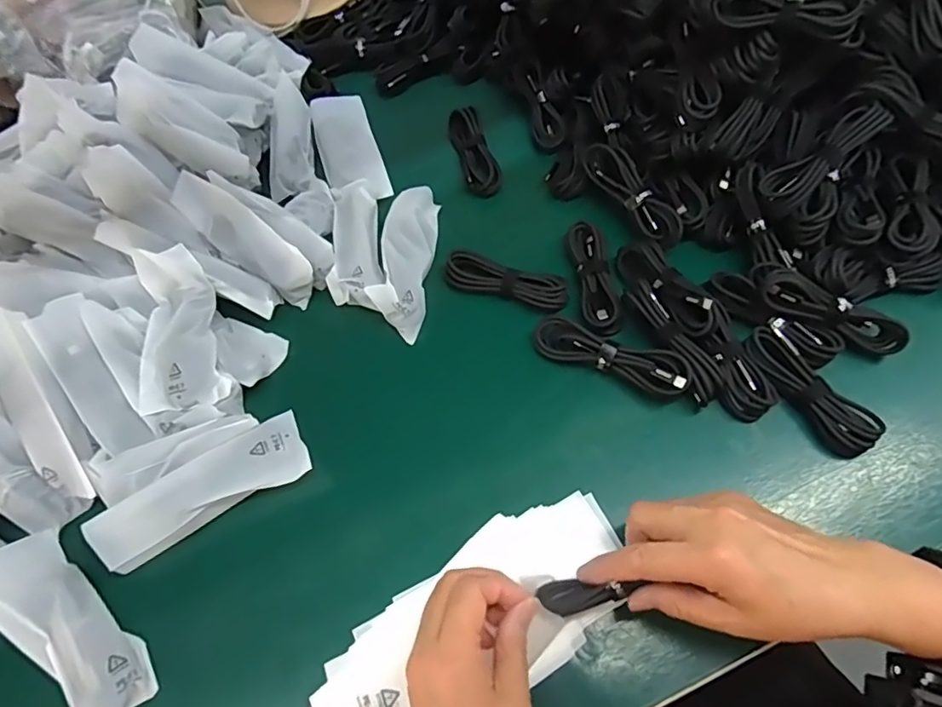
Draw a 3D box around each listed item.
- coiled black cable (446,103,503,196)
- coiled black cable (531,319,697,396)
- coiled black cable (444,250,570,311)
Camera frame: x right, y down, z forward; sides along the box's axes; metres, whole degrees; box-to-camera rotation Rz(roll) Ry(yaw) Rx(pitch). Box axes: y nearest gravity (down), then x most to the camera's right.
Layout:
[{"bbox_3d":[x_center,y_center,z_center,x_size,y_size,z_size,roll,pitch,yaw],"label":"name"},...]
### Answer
[{"bbox_3d":[0.002,-0.211,0.568,0.033,0.024,0.110,-17,62,-2],"label":"coiled black cable"},{"bbox_3d":[0.110,0.000,0.445,0.123,0.033,0.032,25,69,18],"label":"coiled black cable"},{"bbox_3d":[0.031,-0.063,0.494,0.111,0.014,0.033,15,66,14],"label":"coiled black cable"}]

